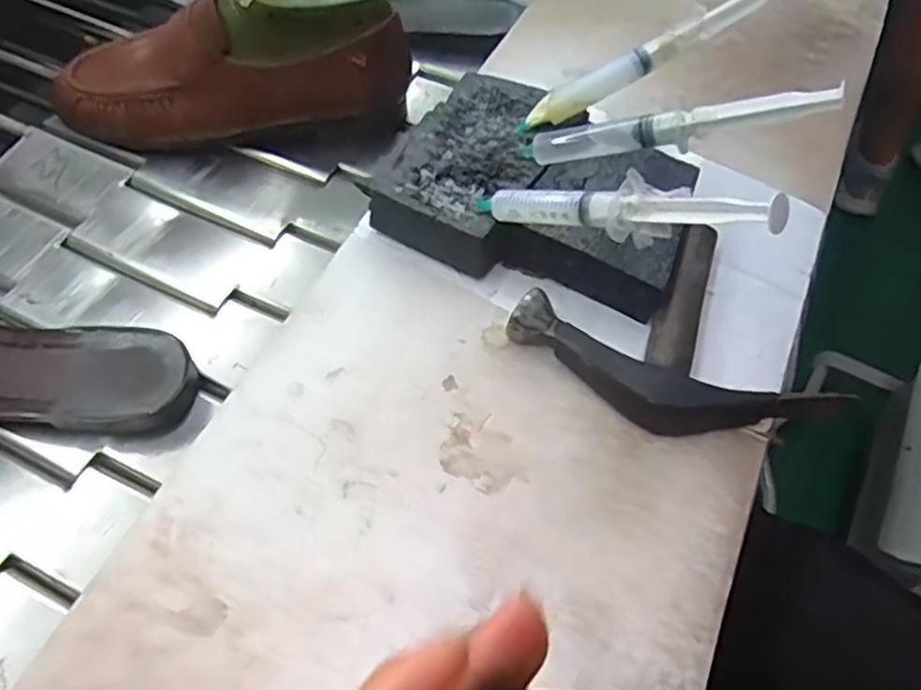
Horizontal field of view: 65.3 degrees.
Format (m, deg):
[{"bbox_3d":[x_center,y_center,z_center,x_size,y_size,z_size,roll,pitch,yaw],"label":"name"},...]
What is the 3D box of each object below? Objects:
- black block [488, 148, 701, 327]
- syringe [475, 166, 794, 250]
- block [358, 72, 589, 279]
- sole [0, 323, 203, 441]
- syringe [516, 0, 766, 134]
[{"bbox_3d":[0.080,-0.072,0.406,0.092,0.039,0.093,23,58,12],"label":"black block"},{"bbox_3d":[0.063,-0.064,0.327,0.164,0.026,0.016,13,50,45],"label":"syringe"},{"bbox_3d":[0.010,-0.106,0.426,0.079,0.037,0.124,28,60,15],"label":"block"},{"bbox_3d":[-0.283,0.012,0.414,0.252,0.021,0.080,11,57,5],"label":"sole"},{"bbox_3d":[0.106,-0.164,0.407,0.160,0.019,0.015,-27,58,10],"label":"syringe"}]

